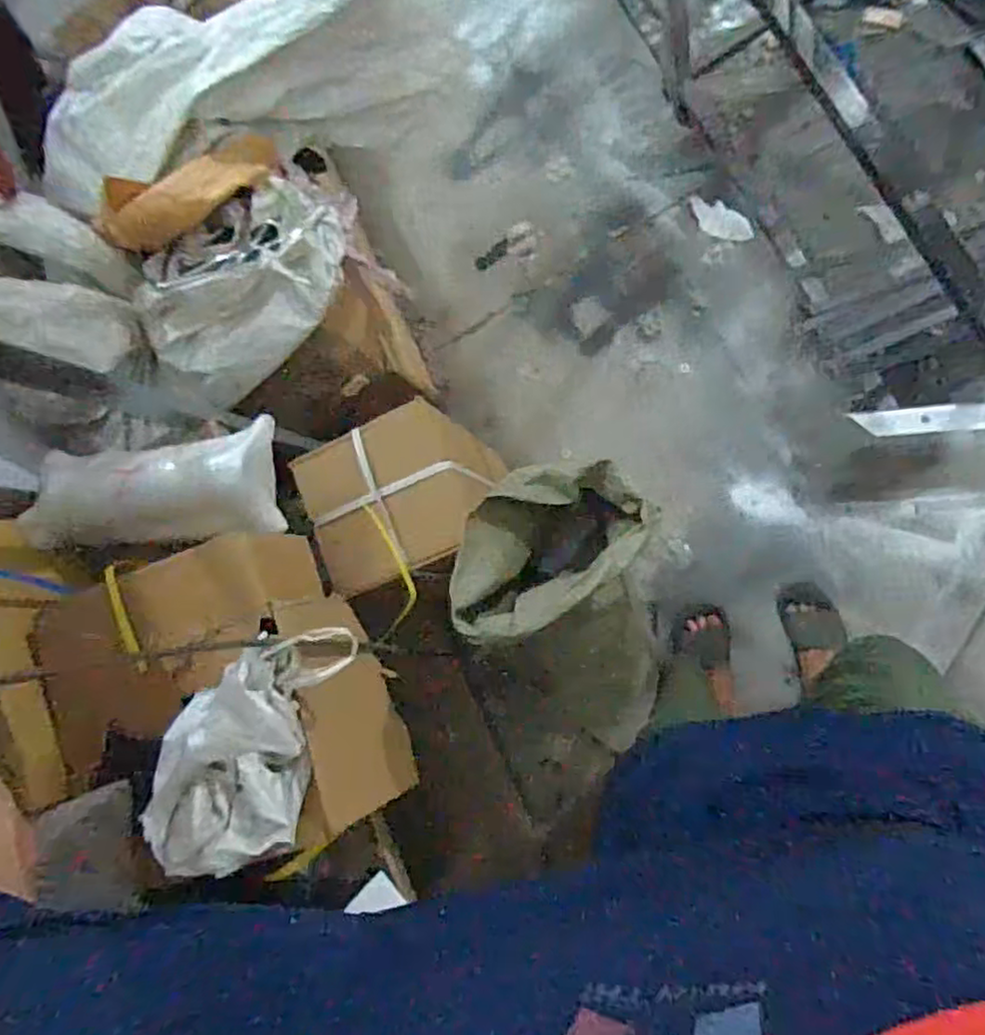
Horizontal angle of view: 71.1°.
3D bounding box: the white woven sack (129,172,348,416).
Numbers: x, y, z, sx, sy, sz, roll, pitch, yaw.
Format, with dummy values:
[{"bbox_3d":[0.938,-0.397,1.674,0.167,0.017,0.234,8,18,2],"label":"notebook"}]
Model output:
[{"bbox_3d":[-0.422,-0.386,1.139,0.397,0.200,0.276,-35,80,10],"label":"white woven sack"}]

